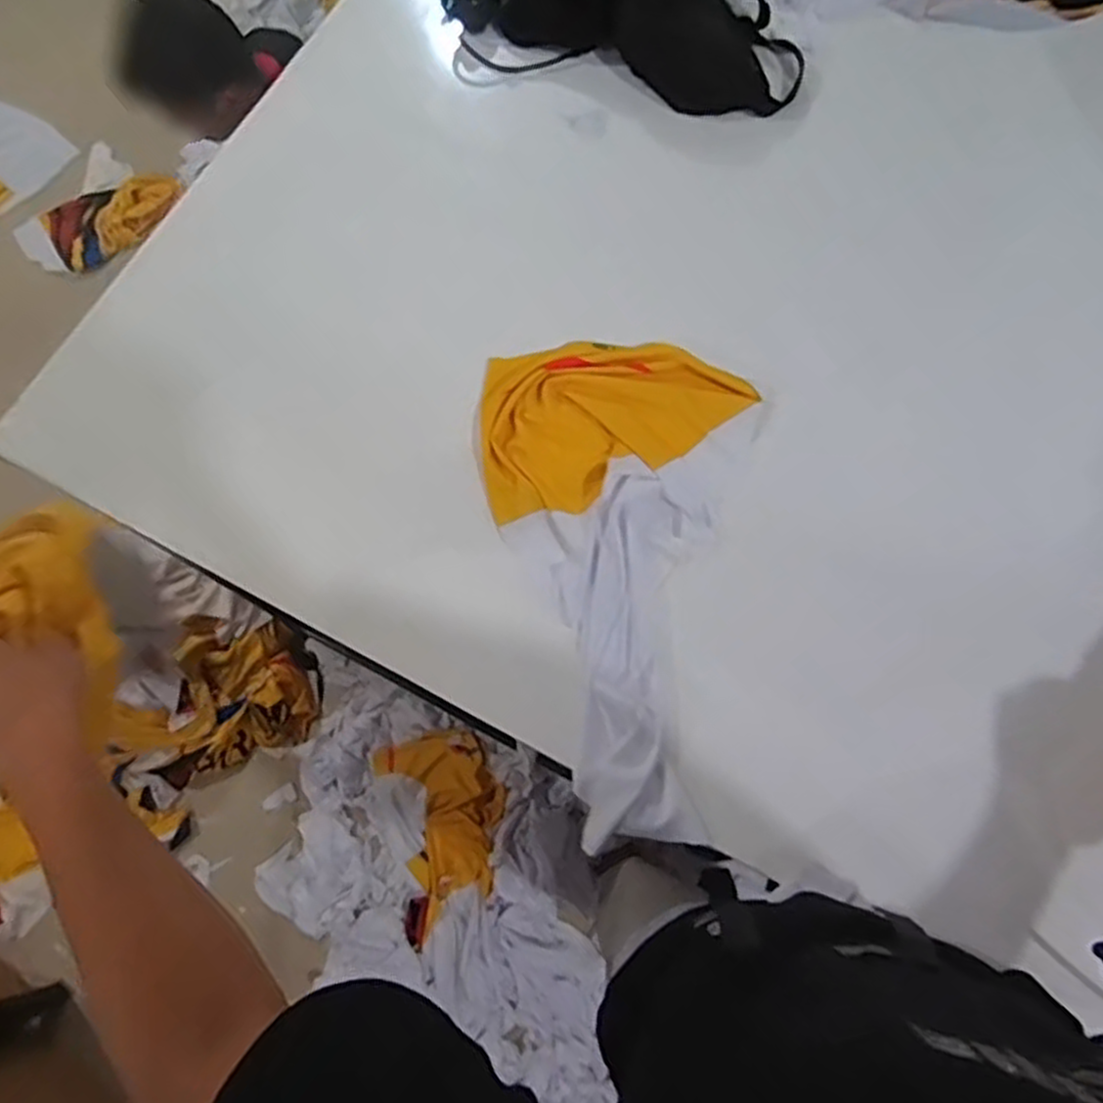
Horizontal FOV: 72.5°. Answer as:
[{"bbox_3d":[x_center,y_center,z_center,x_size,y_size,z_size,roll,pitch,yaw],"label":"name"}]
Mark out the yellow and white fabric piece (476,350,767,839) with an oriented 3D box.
[{"bbox_3d":[0.090,0.006,0.698,0.260,0.032,0.464,-12,72,1],"label":"yellow and white fabric piece"}]

